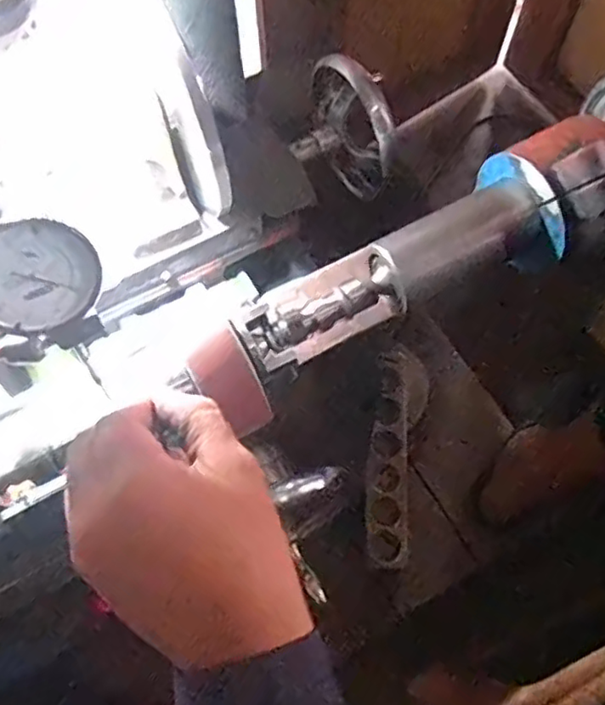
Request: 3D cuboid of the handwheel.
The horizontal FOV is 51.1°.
[{"bbox_3d":[0.031,-0.197,0.551,0.051,0.098,0.120,-26,74,-35],"label":"handwheel"}]

